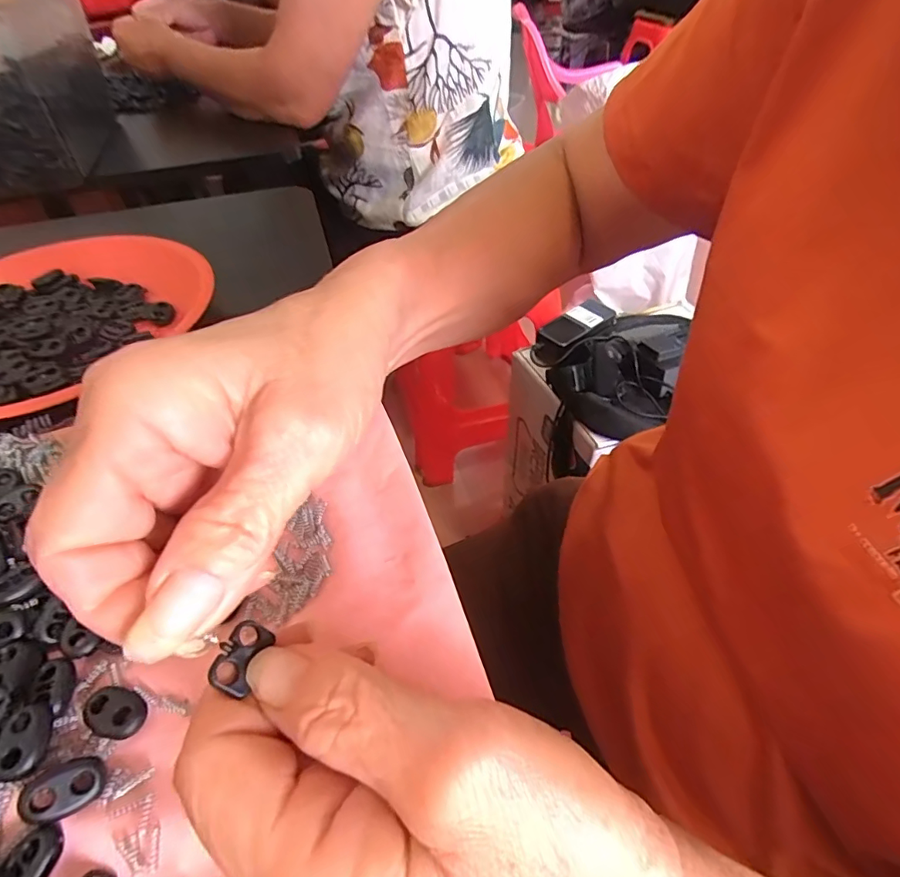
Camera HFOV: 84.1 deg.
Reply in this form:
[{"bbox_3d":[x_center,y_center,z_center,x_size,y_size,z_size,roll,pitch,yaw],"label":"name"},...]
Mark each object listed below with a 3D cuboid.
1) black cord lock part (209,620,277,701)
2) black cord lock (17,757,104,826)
[{"bbox_3d":[-0.055,0.057,0.130,0.010,0.006,0.018,13,50,13],"label":"black cord lock part"},{"bbox_3d":[-0.122,0.110,0.157,0.021,0.004,0.015,3,52,-31],"label":"black cord lock"}]

